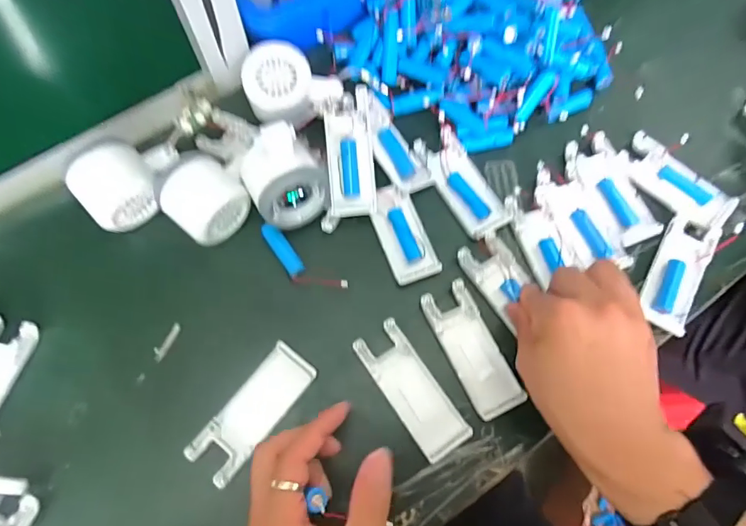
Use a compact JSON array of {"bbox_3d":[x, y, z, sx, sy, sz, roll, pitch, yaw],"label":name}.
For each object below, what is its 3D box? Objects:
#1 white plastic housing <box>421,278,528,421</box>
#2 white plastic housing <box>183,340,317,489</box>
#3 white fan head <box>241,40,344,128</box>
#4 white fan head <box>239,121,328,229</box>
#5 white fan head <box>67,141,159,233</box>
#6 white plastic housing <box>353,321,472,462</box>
[{"bbox_3d":[0.079,0.066,0.369,0.039,0.012,0.104,-23,75,-9],"label":"white plastic housing"},{"bbox_3d":[-0.090,0.113,0.356,0.039,0.010,0.104,38,75,9],"label":"white plastic housing"},{"bbox_3d":[-0.069,-0.150,0.405,0.078,0.042,0.061,3,73,-1],"label":"white fan head"},{"bbox_3d":[-0.067,-0.065,0.372,0.064,0.086,0.053,-25,75,-9],"label":"white fan head"},{"bbox_3d":[-0.209,-0.063,0.383,0.051,0.053,0.061,41,76,10],"label":"white fan head"},{"bbox_3d":[0.030,0.097,0.361,0.039,0.012,0.104,-33,77,-11],"label":"white plastic housing"}]

